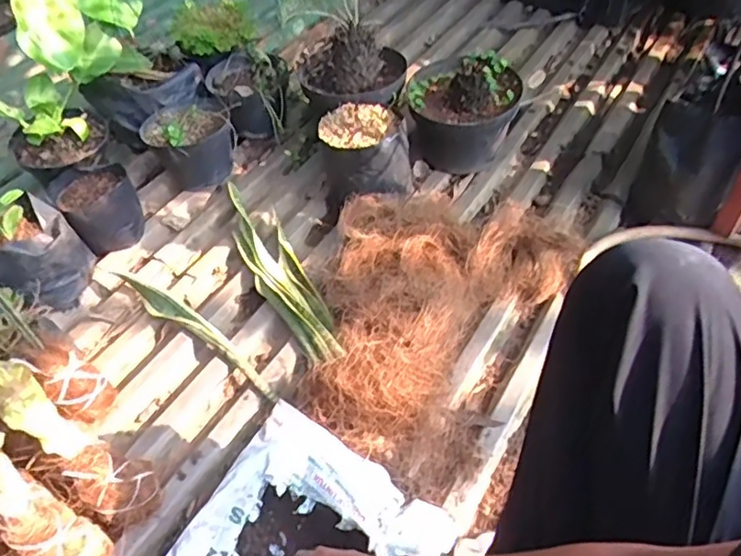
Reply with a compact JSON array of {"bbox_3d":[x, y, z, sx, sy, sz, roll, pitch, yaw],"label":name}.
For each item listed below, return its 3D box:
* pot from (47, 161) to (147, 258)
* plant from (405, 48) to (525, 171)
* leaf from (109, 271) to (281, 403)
[{"bbox_3d":[-0.491,-0.124,1.082,0.127,0.113,0.139,1,49,-1],"label":"pot"},{"bbox_3d":[0.180,-0.316,1.186,0.208,0.201,0.216,10,49,7],"label":"plant"},{"bbox_3d":[-0.282,0.076,0.955,0.382,0.016,0.041,30,55,23],"label":"leaf"}]

